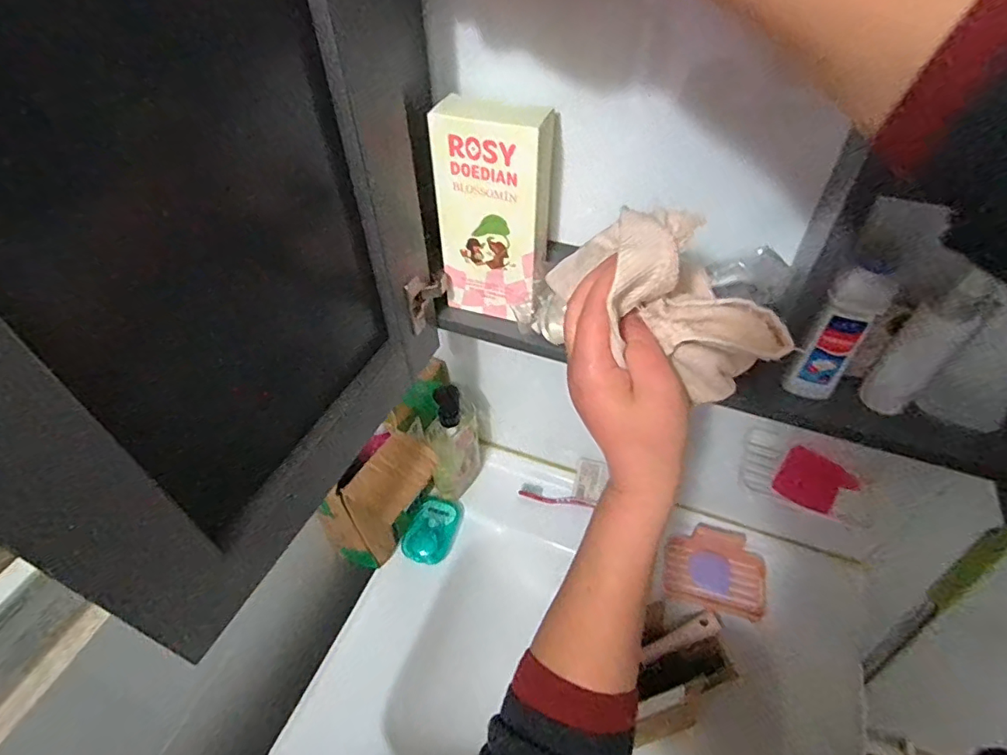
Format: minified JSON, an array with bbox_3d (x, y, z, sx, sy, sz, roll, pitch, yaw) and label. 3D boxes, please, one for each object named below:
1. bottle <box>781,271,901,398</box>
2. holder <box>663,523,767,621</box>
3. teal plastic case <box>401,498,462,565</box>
[{"bbox_3d":[0.266,-0.030,0.430,0.036,0.120,0.025,31,55,26],"label":"bottle"},{"bbox_3d":[0.281,0.252,0.712,0.126,0.029,0.105,11,48,11],"label":"holder"},{"bbox_3d":[-0.100,0.217,0.761,0.063,0.028,0.094,17,50,16],"label":"teal plastic case"}]

